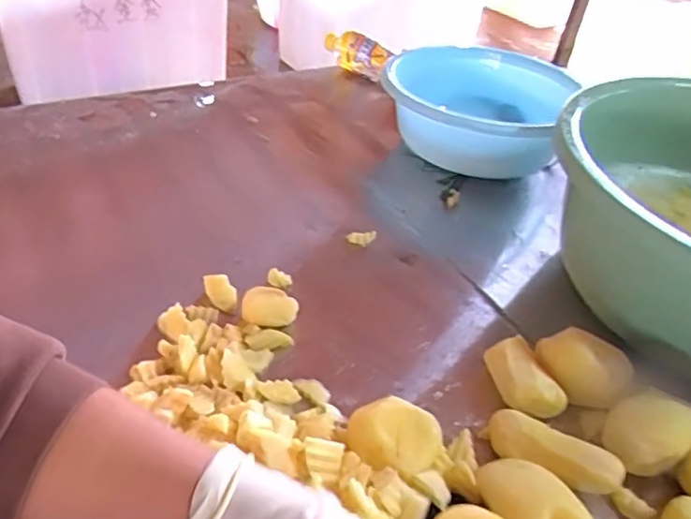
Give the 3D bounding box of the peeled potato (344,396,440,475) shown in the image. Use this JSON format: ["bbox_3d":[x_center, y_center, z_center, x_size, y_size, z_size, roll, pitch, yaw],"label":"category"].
[{"bbox_3d":[0.034,0.132,0.432,0.065,0.038,0.057,24,44,21],"label":"peeled potato"}]

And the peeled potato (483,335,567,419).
[{"bbox_3d":[0.146,0.099,0.483,0.040,0.034,0.065,-9,43,-19],"label":"peeled potato"}]

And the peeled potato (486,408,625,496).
[{"bbox_3d":[0.149,0.140,0.427,0.093,0.026,0.029,24,42,18],"label":"peeled potato"}]

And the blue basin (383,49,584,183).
[{"bbox_3d":[0.176,-0.194,0.802,0.251,0.108,0.257,5,40,-4],"label":"blue basin"}]

